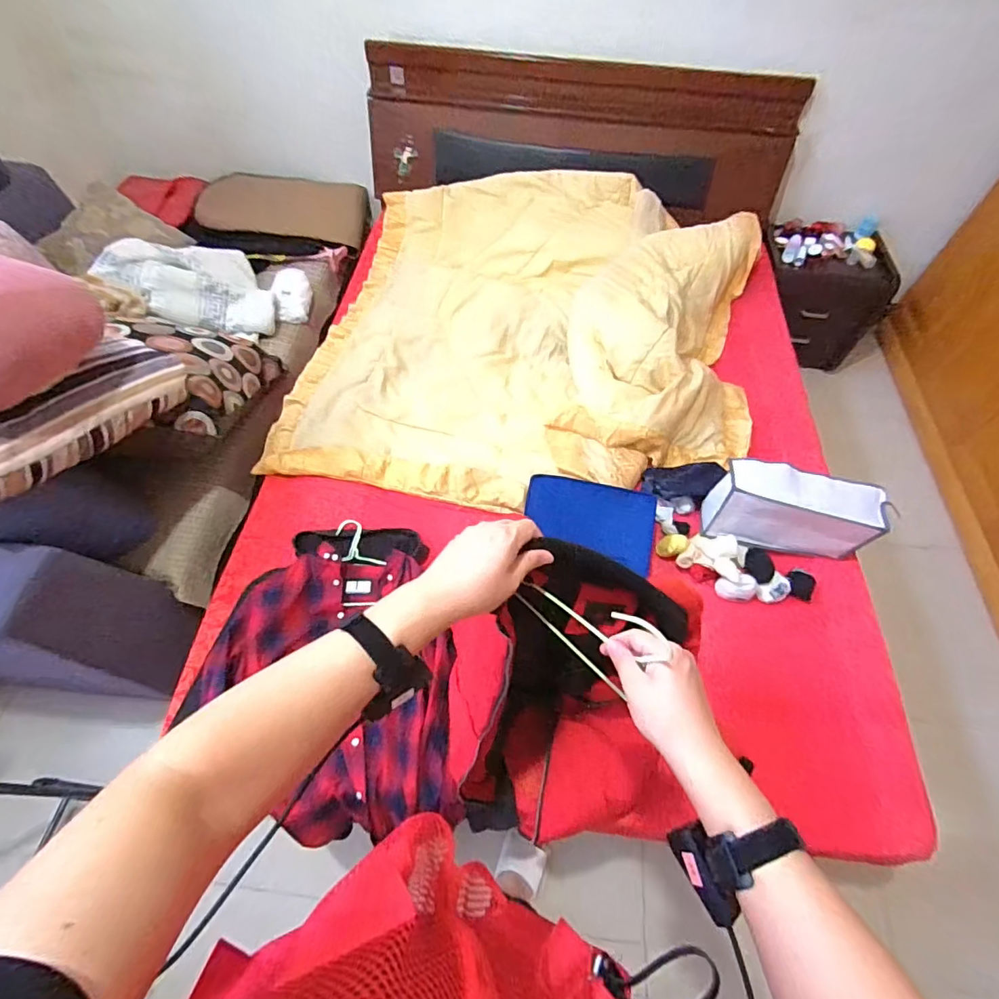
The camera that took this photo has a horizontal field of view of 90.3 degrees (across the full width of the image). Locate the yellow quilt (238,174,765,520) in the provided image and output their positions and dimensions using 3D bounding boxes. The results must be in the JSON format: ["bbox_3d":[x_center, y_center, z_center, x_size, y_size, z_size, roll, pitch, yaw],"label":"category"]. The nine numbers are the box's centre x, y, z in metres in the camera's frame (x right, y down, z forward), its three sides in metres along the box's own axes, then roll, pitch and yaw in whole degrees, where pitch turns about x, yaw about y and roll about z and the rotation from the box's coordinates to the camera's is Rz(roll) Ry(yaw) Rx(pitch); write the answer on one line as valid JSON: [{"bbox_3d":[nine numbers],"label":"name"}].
[{"bbox_3d":[0.119,-0.590,1.530,1.293,0.204,1.339,10,58,4],"label":"yellow quilt"}]

